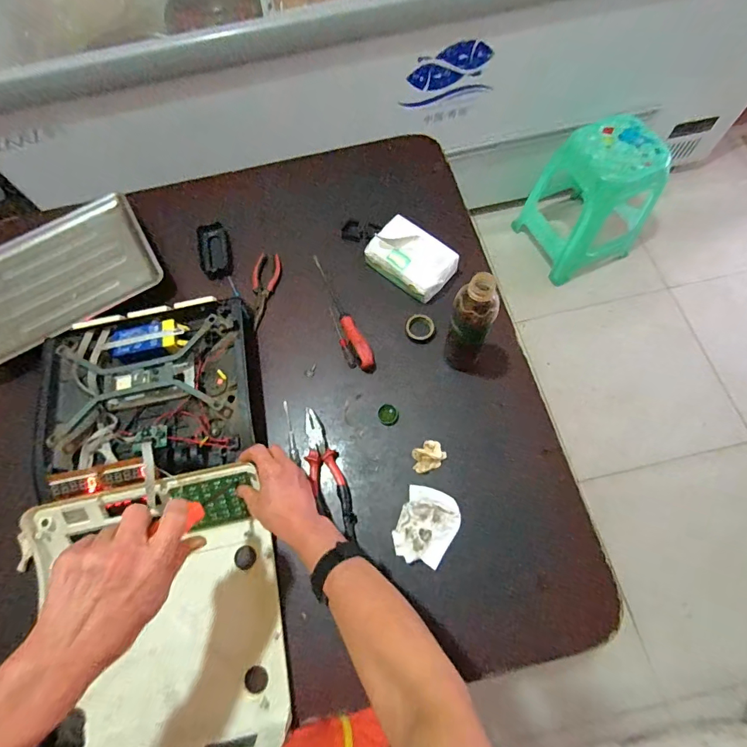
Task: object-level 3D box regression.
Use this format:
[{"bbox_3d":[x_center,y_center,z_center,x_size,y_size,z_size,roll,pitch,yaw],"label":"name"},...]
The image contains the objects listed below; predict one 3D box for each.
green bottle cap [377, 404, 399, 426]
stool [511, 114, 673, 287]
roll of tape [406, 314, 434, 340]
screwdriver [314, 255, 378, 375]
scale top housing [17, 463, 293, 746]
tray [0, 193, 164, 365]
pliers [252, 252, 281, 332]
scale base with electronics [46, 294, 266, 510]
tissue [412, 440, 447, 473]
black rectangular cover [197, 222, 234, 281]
[{"bbox_3d":[0.022,0.063,0.662,0.031,0.014,0.030,-1,68,3],"label":"green bottle cap"},{"bbox_3d":[0.781,-0.643,1.530,0.366,0.428,0.394,-28,70,-8],"label":"stool"},{"bbox_3d":[0.079,-0.079,0.715,0.044,0.013,0.047,-1,68,3],"label":"roll of tape"},{"bbox_3d":[-0.055,-0.112,0.731,0.028,0.031,0.251,-24,69,-6],"label":"screwdriver"},{"bbox_3d":[-0.294,0.322,0.559,0.330,0.065,0.346,-12,68,-2],"label":"scale top housing"},{"bbox_3d":[-0.571,-0.175,0.754,0.336,0.028,0.253,-31,70,-9],"label":"tray"},{"bbox_3d":[-0.201,-0.150,0.760,0.046,0.007,0.153,6,69,5],"label":"pliers"},{"bbox_3d":[-0.347,0.032,0.657,0.317,0.061,0.293,-11,68,-1],"label":"scale base with electronics"},{"bbox_3d":[0.082,0.125,0.636,0.052,0.020,0.039,-38,72,-12],"label":"tissue"},{"bbox_3d":[-0.300,-0.233,0.804,0.058,0.009,0.122,-15,69,-3],"label":"black rectangular cover"}]

